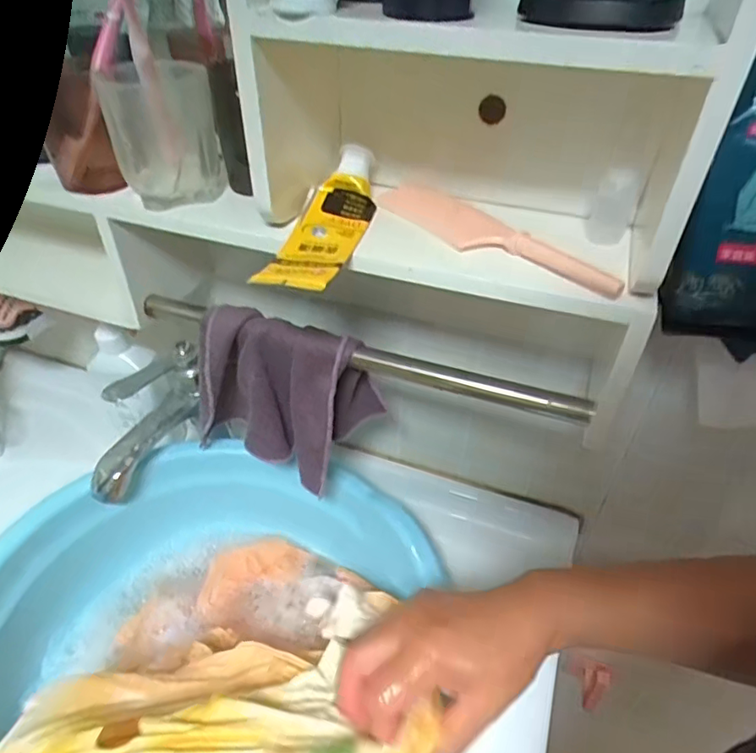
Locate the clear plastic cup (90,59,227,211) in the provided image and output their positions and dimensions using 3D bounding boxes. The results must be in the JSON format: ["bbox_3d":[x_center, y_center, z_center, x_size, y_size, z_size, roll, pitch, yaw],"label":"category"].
[{"bbox_3d":[-0.156,-0.175,0.401,0.066,0.092,0.060,1,41,-1],"label":"clear plastic cup"}]

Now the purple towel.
[{"bbox_3d":[-0.083,0.016,0.478,0.159,0.129,0.058,11,41,10],"label":"purple towel"}]

